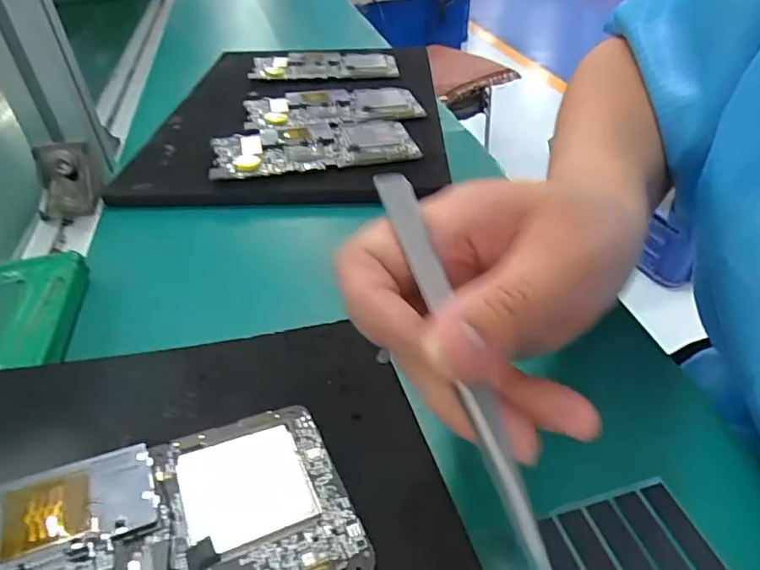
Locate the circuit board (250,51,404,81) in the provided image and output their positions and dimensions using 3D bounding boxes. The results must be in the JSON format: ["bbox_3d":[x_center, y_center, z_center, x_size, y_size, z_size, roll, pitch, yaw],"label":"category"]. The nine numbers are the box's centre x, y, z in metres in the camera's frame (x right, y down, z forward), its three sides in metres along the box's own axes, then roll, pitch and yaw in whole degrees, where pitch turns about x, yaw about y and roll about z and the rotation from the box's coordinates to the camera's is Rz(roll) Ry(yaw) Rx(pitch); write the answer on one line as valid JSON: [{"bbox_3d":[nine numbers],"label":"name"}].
[{"bbox_3d":[-0.059,-0.240,0.558,0.151,0.011,0.077,-4,41,0],"label":"circuit board"}]

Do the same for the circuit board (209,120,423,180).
[{"bbox_3d":[-0.051,-0.109,0.402,0.153,0.006,0.070,-11,41,-8],"label":"circuit board"}]

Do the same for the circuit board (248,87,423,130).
[{"bbox_3d":[-0.043,-0.163,0.466,0.153,0.008,0.077,-12,41,-10],"label":"circuit board"}]

